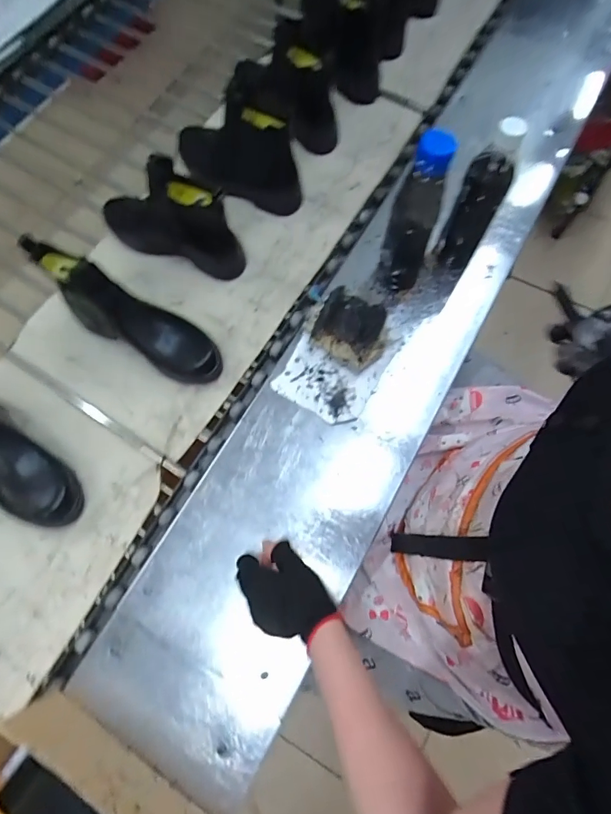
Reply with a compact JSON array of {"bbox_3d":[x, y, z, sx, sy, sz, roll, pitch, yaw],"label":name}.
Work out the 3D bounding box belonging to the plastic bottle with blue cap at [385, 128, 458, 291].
[{"bbox_3d":[0.138,-0.232,0.571,0.055,0.246,0.047,-10,71,-2],"label":"plastic bottle with blue cap"}]

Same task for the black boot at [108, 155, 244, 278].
[{"bbox_3d":[-0.216,-0.290,0.644,0.248,0.160,0.075,28,74,11],"label":"black boot"}]

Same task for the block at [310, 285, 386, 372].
[{"bbox_3d":[0.061,-0.105,0.581,0.093,0.073,0.081,26,74,10],"label":"block"}]

